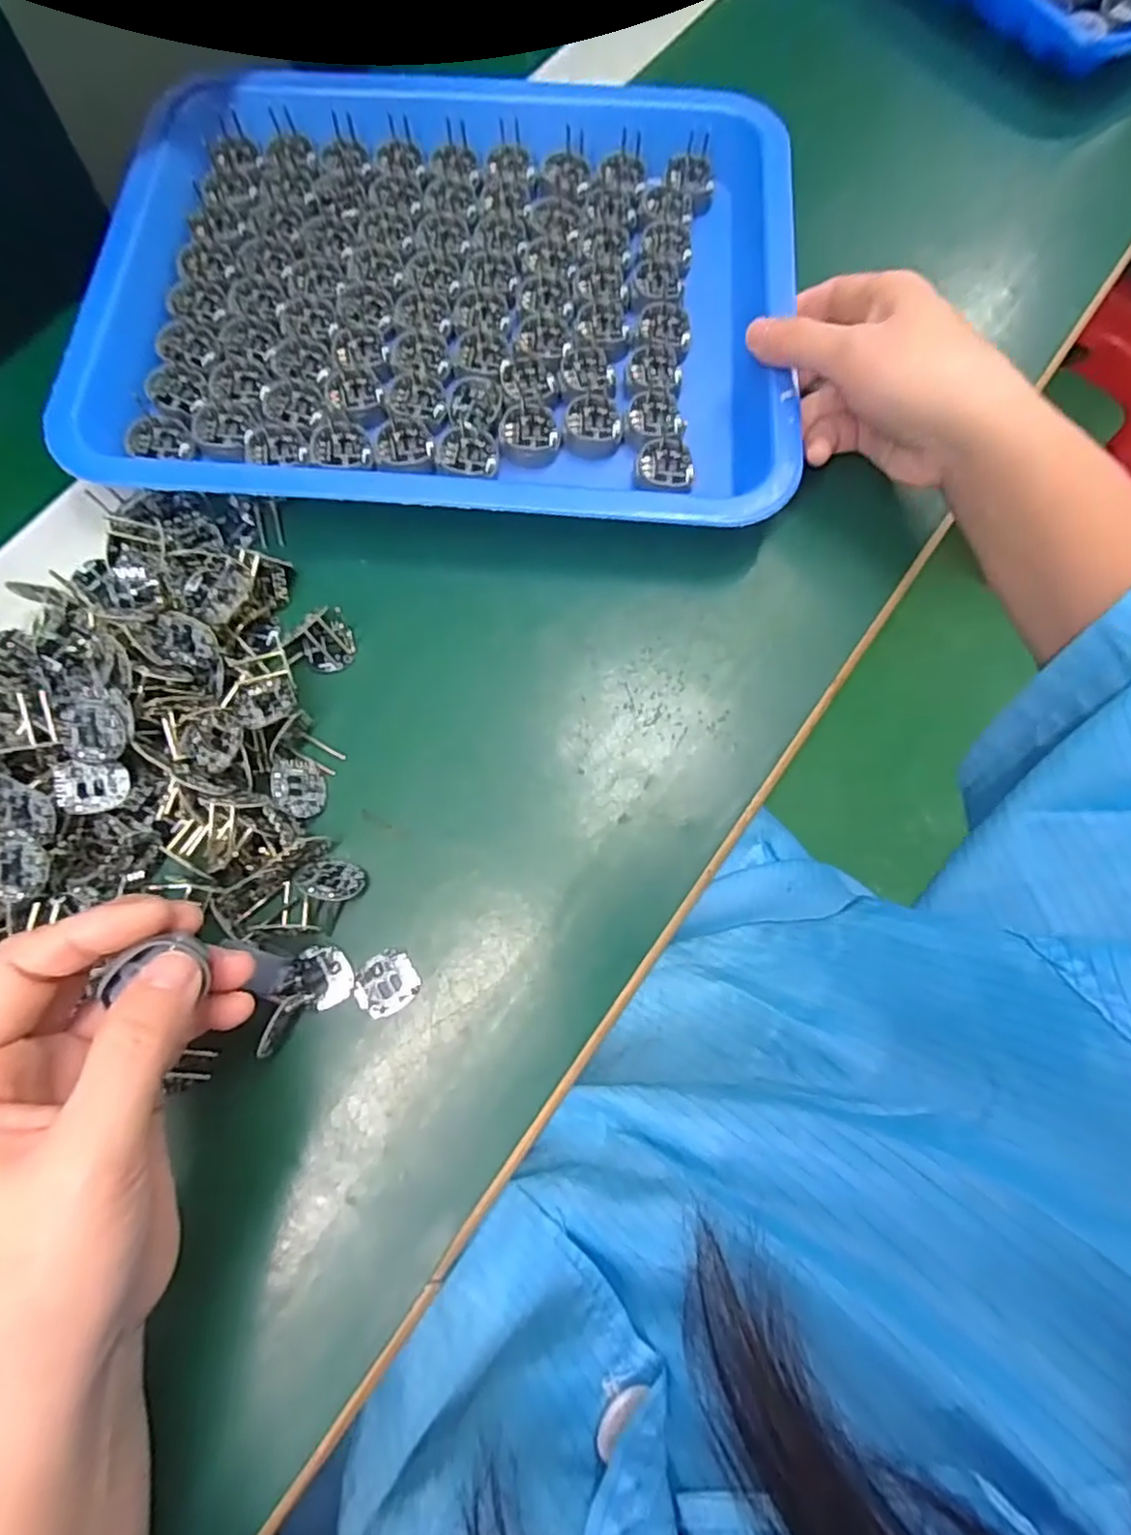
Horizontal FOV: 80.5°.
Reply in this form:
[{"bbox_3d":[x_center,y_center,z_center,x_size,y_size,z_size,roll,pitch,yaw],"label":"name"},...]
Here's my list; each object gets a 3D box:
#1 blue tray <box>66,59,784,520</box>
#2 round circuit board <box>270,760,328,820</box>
[{"bbox_3d":[-0.056,-0.235,0.330,0.327,0.034,0.250,4,77,-1],"label":"blue tray"},{"bbox_3d":[-0.109,0.008,0.273,0.004,0.023,0.024,-20,77,40],"label":"round circuit board"}]

